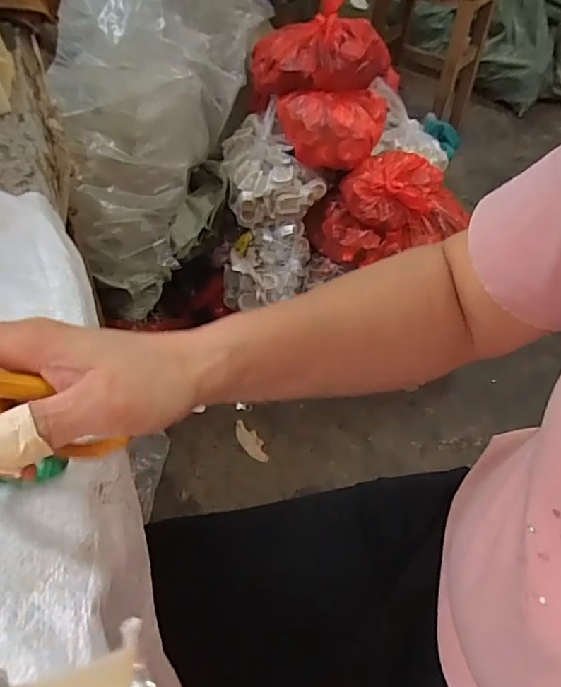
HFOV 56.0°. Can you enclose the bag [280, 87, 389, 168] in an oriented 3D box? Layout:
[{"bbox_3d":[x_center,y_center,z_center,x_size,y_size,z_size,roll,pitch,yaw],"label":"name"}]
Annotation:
[{"bbox_3d":[0.109,-0.435,1.061,0.218,0.115,0.140,-1,51,-6],"label":"bag"}]

